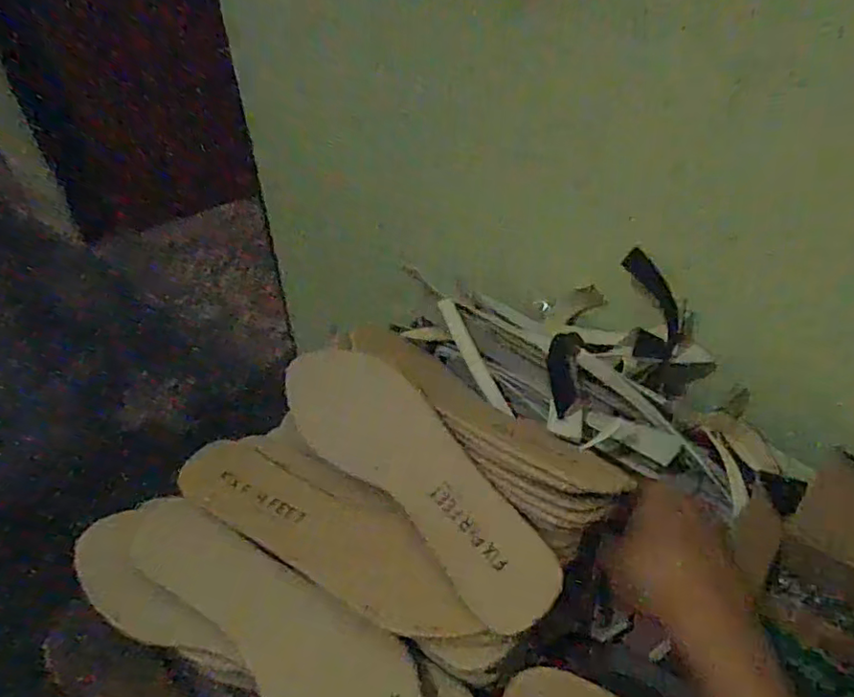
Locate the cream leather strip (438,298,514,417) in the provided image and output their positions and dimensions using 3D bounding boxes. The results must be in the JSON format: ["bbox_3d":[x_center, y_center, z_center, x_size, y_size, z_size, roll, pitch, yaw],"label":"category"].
[{"bbox_3d":[0.037,0.006,0.464,0.014,0.007,0.108,-19,66,-18],"label":"cream leather strip"}]

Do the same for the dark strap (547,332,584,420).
[{"bbox_3d":[0.103,0.018,0.436,0.025,0.008,0.067,6,66,6],"label":"dark strap"}]

